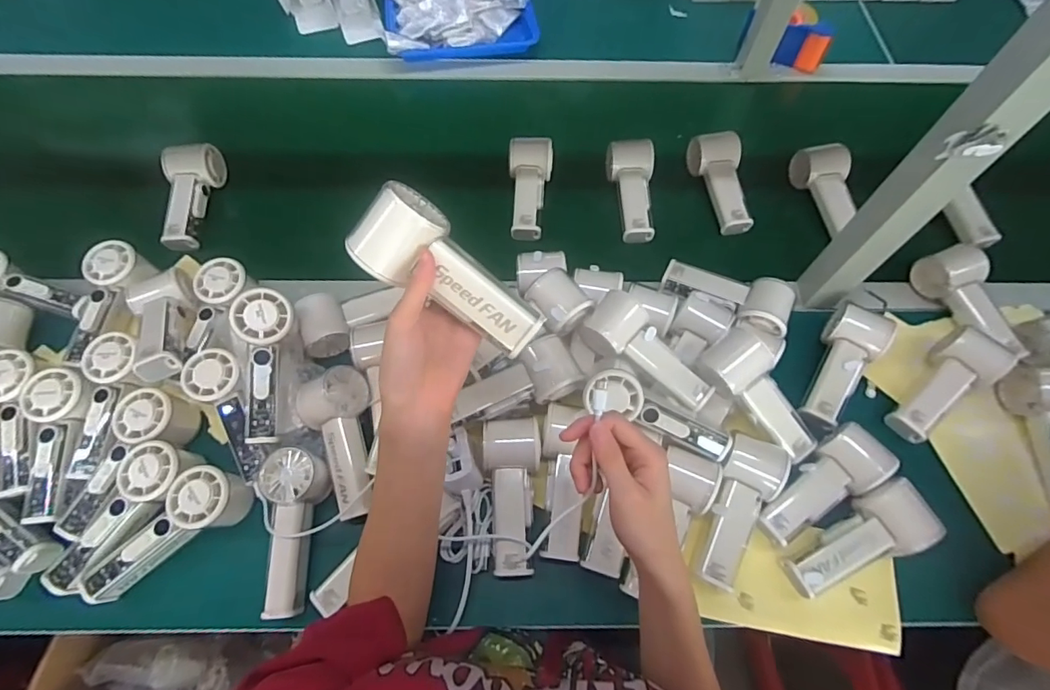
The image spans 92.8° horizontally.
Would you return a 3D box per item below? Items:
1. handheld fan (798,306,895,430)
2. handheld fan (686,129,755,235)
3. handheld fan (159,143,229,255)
[{"bbox_3d":[0.363,0.025,0.577,0.059,0.056,0.151,32,67,14],"label":"handheld fan"},{"bbox_3d":[0.275,-0.229,0.699,0.060,0.050,0.144,-2,63,-3],"label":"handheld fan"},{"bbox_3d":[-0.450,-0.203,0.678,0.063,0.047,0.153,-10,64,-7],"label":"handheld fan"}]

